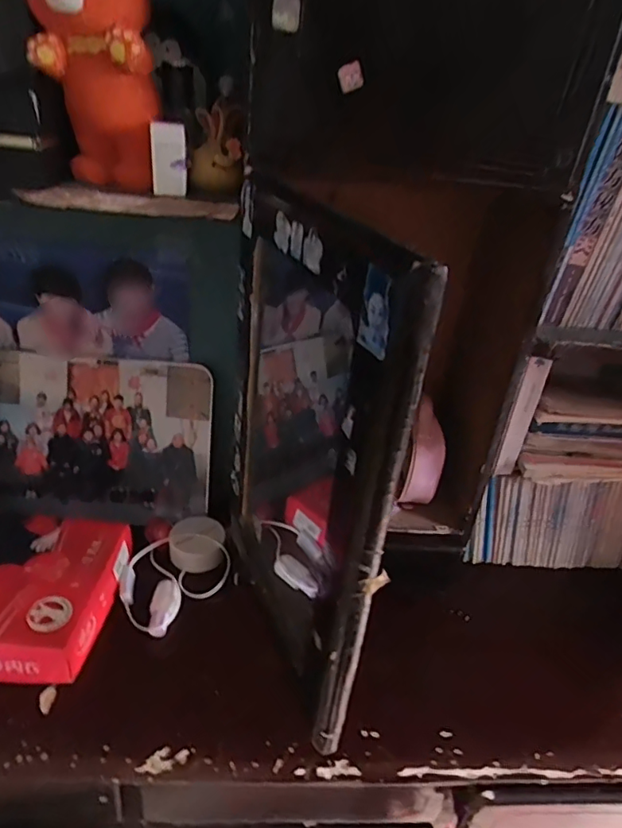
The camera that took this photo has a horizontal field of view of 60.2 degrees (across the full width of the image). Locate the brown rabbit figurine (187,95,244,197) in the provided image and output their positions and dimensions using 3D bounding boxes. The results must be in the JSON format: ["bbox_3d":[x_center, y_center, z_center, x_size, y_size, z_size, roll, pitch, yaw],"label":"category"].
[{"bbox_3d":[-0.105,-0.294,0.589,0.058,0.090,0.055,0,29,-11],"label":"brown rabbit figurine"}]

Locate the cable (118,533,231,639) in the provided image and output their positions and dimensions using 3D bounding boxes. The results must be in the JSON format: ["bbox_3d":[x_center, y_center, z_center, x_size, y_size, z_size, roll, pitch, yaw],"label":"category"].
[{"bbox_3d":[-0.225,0.256,0.854,0.160,0.054,0.178,24,33,30],"label":"cable"}]

